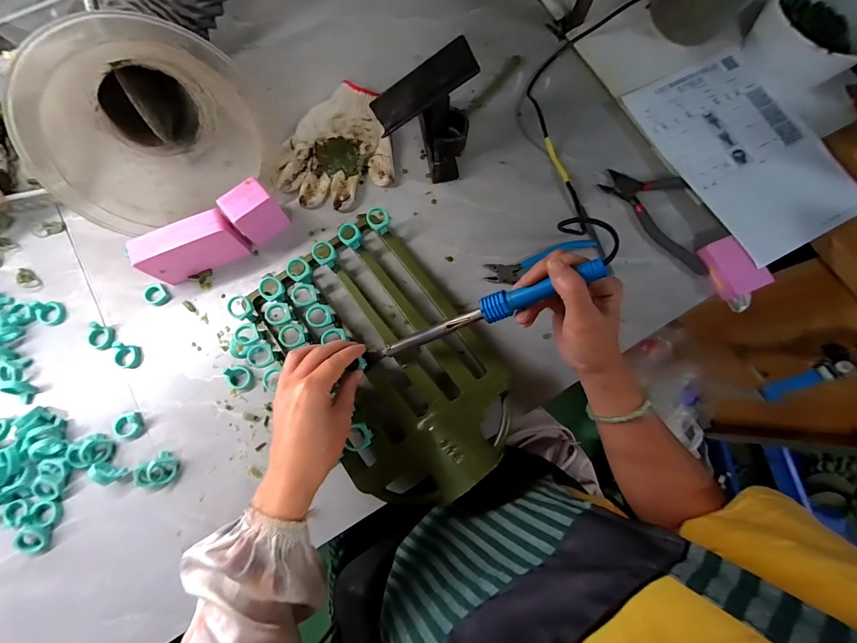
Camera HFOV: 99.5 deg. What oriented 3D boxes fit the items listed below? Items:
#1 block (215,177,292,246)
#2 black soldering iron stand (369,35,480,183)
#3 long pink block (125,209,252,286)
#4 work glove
[{"bbox_3d":[-0.214,-0.133,0.451,0.053,0.071,0.034,-41,80,-9],"label":"block"},{"bbox_3d":[0.001,-0.253,0.460,0.119,0.115,0.098,-15,77,-4],"label":"black soldering iron stand"},{"bbox_3d":[-0.283,-0.087,0.440,0.105,0.069,0.039,-21,77,-5],"label":"long pink block"},{"bbox_3d":[-0.125,-0.237,0.497,0.149,0.032,0.169,0,76,0],"label":"work glove"}]

